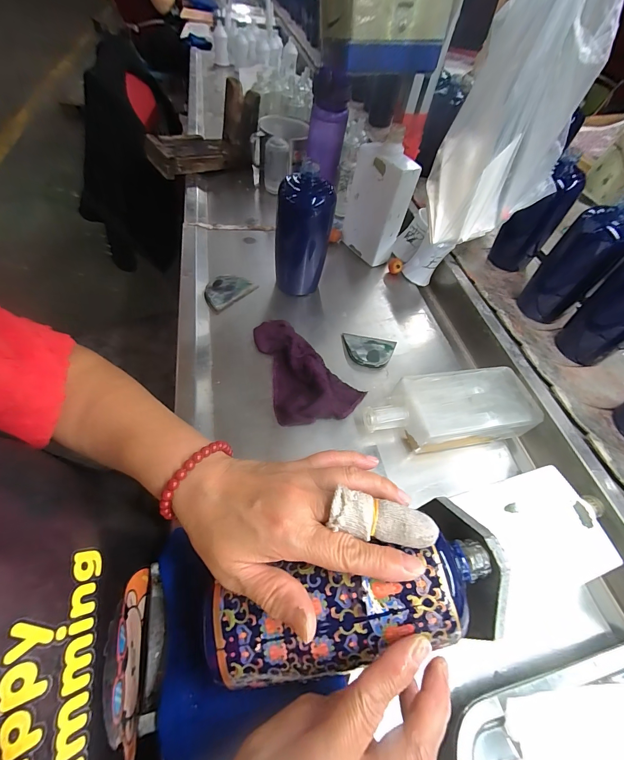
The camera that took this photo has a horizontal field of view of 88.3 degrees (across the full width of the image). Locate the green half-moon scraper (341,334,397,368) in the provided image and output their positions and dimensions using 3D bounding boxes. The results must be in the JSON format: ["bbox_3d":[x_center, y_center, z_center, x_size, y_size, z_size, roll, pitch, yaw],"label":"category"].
[{"bbox_3d":[0.086,-0.045,0.489,0.079,0.012,0.058,9,55,1],"label":"green half-moon scraper"}]

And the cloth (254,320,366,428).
[{"bbox_3d":[-0.012,-0.024,0.444,0.113,0.027,0.178,-16,58,-15],"label":"cloth"}]

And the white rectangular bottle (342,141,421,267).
[{"bbox_3d":[0.117,-0.310,0.579,0.060,0.188,0.109,-27,62,-22],"label":"white rectangular bottle"}]

